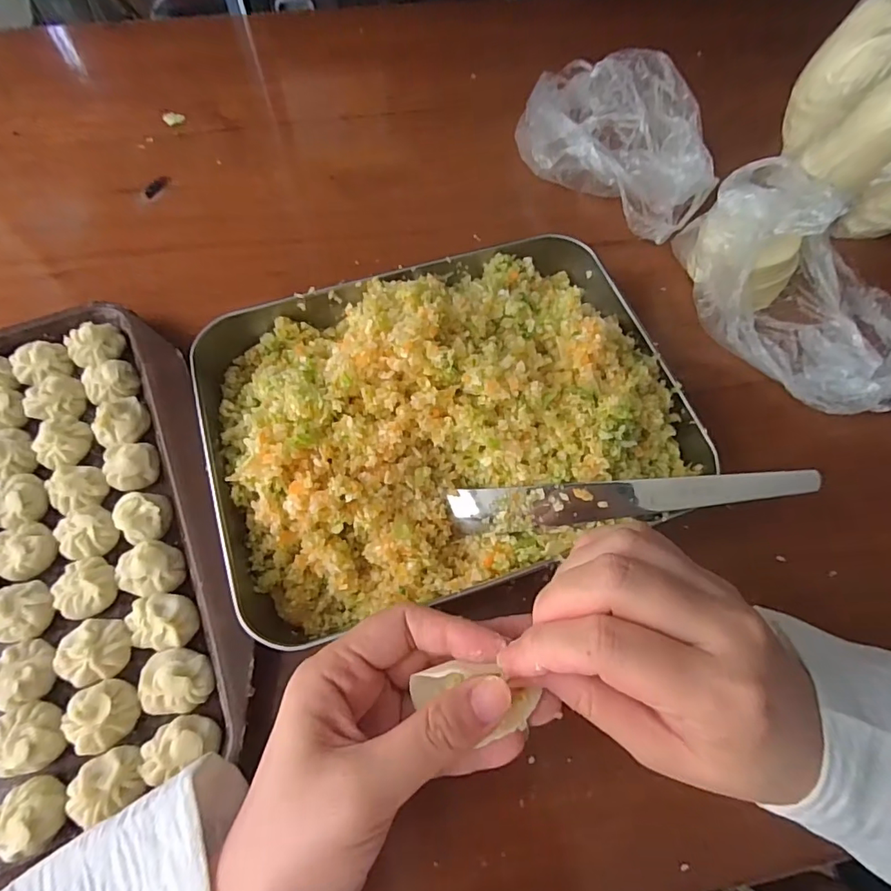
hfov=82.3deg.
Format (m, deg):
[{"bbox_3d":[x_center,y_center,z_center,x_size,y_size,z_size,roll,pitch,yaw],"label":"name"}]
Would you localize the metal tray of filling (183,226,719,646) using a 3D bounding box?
[{"bbox_3d":[0.000,-0.027,0.280,0.255,0.068,0.198,-16,66,-10],"label":"metal tray of filling"}]

